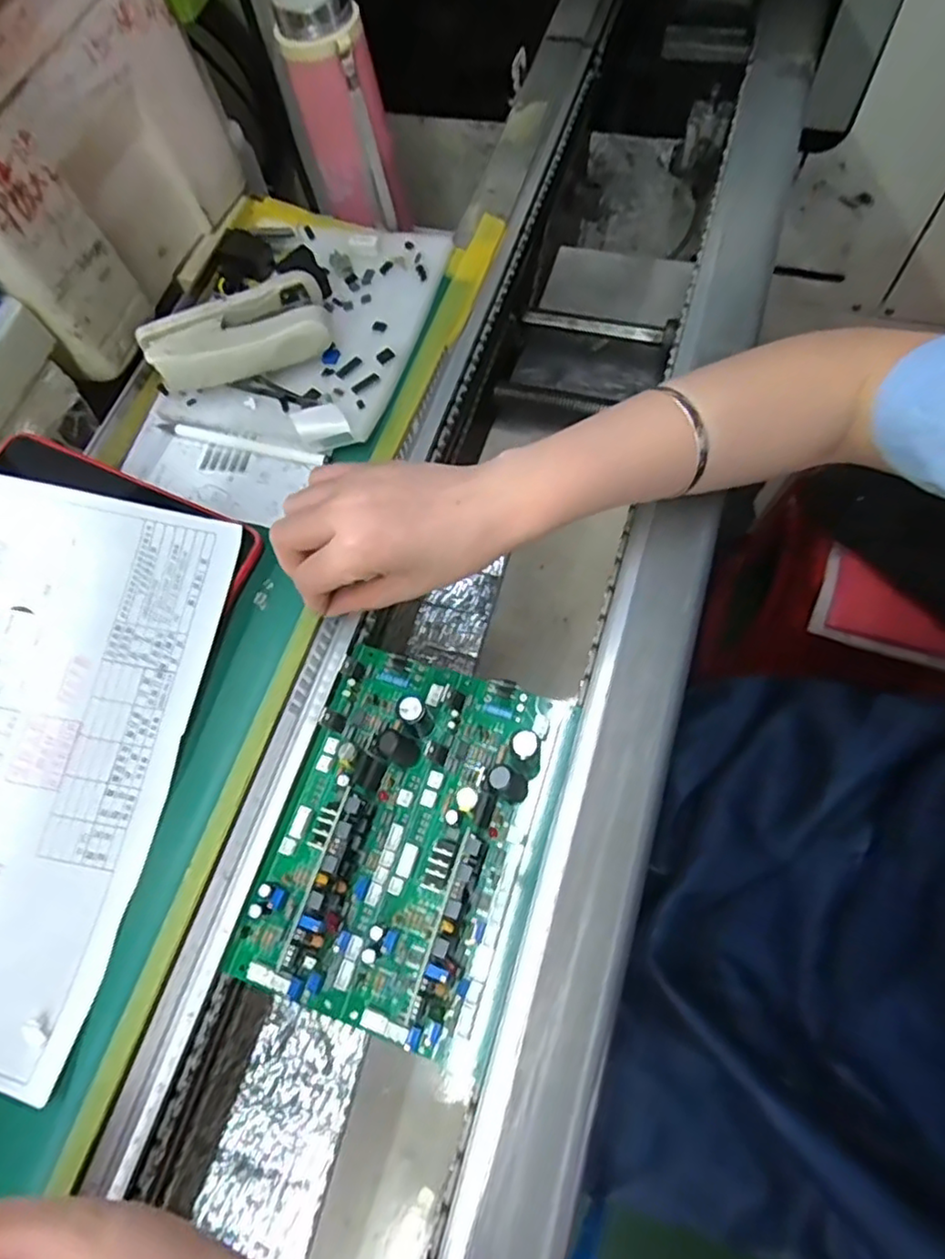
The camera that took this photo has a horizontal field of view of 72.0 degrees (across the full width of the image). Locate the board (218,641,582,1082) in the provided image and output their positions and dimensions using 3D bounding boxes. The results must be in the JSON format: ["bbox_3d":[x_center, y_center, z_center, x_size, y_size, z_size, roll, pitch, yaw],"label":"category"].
[{"bbox_3d":[-0.033,0.099,0.325,0.134,0.036,0.178,15,66,12],"label":"board"}]

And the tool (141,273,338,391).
[{"bbox_3d":[-0.151,-0.189,0.422,0.115,0.031,0.050,-20,63,-5],"label":"tool"}]

